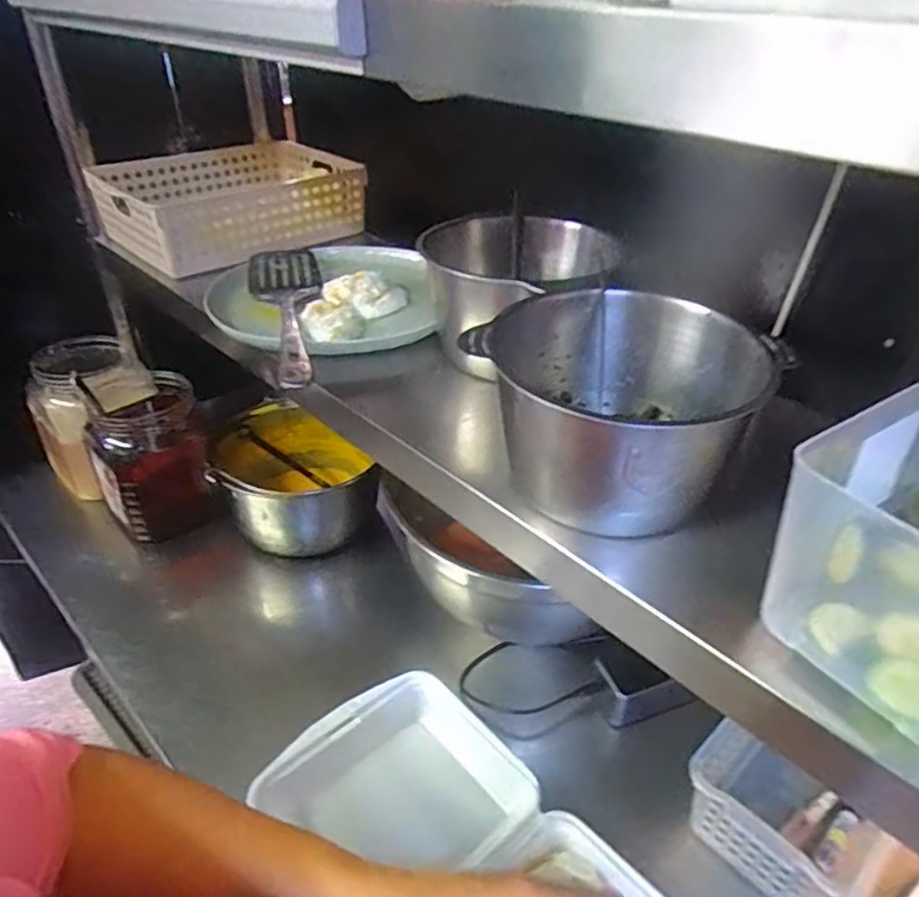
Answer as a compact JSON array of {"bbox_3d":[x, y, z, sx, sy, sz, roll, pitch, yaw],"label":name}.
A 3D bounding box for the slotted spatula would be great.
[{"bbox_3d":[-0.173,-0.142,0.678,0.074,0.031,0.309,-6,35,-11],"label":"slotted spatula"}]

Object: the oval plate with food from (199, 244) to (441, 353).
[{"bbox_3d":[-0.146,-0.162,0.717,0.234,0.033,0.250,-3,34,-7],"label":"oval plate with food"}]

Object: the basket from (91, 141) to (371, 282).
[{"bbox_3d":[-0.293,-0.319,0.888,0.291,0.092,0.217,-28,43,-36],"label":"basket"}]

